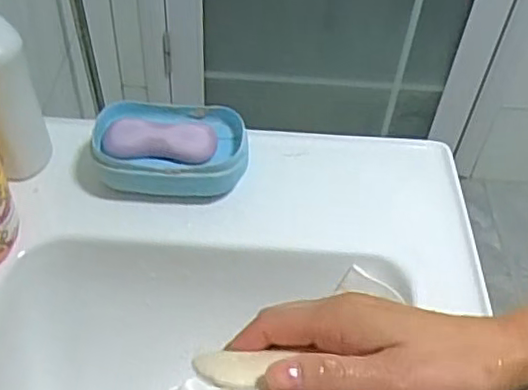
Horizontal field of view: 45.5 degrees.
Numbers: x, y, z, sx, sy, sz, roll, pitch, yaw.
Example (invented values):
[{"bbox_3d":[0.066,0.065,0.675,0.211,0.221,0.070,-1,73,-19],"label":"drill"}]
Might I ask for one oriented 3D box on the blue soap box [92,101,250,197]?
[{"bbox_3d":[-0.074,-0.038,0.509,0.118,0.035,0.077,0,48,-3],"label":"blue soap box"}]

